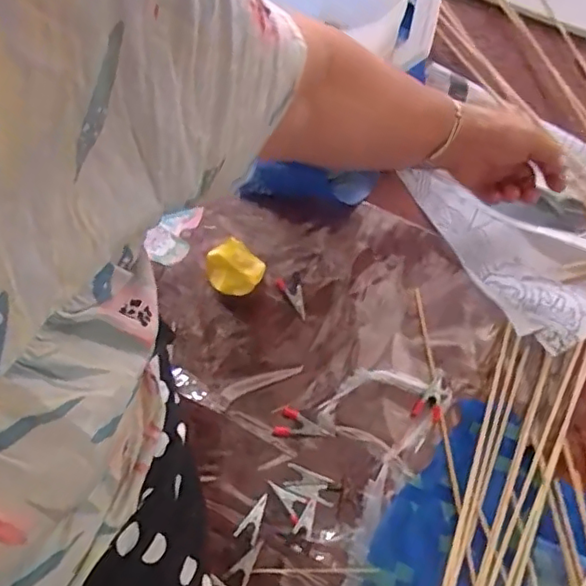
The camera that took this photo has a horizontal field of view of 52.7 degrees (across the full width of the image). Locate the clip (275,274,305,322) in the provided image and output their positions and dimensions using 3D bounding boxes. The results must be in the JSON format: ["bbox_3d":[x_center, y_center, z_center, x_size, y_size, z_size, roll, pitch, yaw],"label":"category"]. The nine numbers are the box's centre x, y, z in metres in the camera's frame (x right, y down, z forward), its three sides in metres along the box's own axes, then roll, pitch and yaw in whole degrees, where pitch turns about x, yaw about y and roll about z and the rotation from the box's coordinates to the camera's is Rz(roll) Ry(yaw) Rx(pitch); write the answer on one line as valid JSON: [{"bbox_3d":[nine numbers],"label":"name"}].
[{"bbox_3d":[0.000,0.004,0.592,0.025,0.008,0.049,-14,69,-6],"label":"clip"}]

